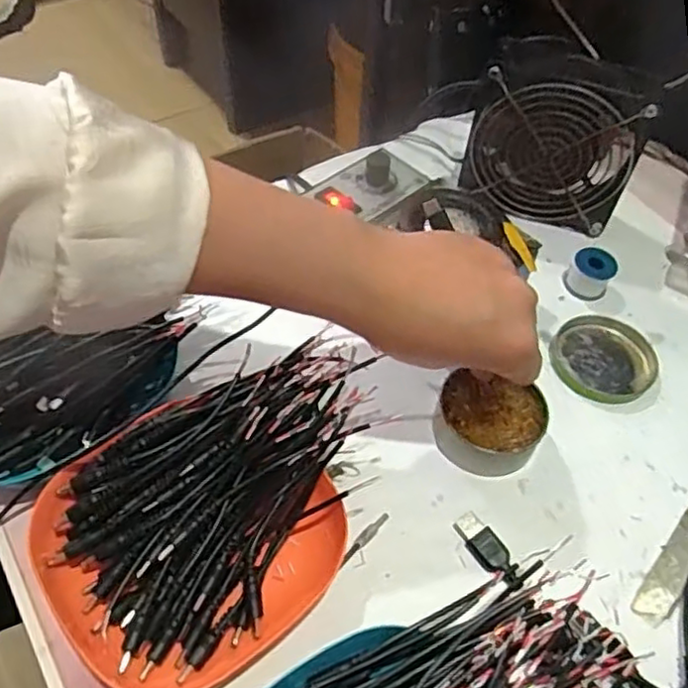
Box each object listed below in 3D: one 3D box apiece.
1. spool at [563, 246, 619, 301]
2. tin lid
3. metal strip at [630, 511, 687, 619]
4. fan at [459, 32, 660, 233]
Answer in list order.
[{"bbox_3d":[0.178,-0.051,0.485,0.030,0.025,0.027,27,57,17],"label":"spool"},{"bbox_3d":[0.176,0.009,0.453,0.066,0.007,0.068,1,54,-2],"label":"tin lid"},{"bbox_3d":[0.191,0.113,0.374,0.018,0.004,0.101,36,60,22],"label":"metal strip"},{"bbox_3d":[0.151,-0.147,0.486,0.116,0.134,0.036,22,56,13],"label":"fan"}]

